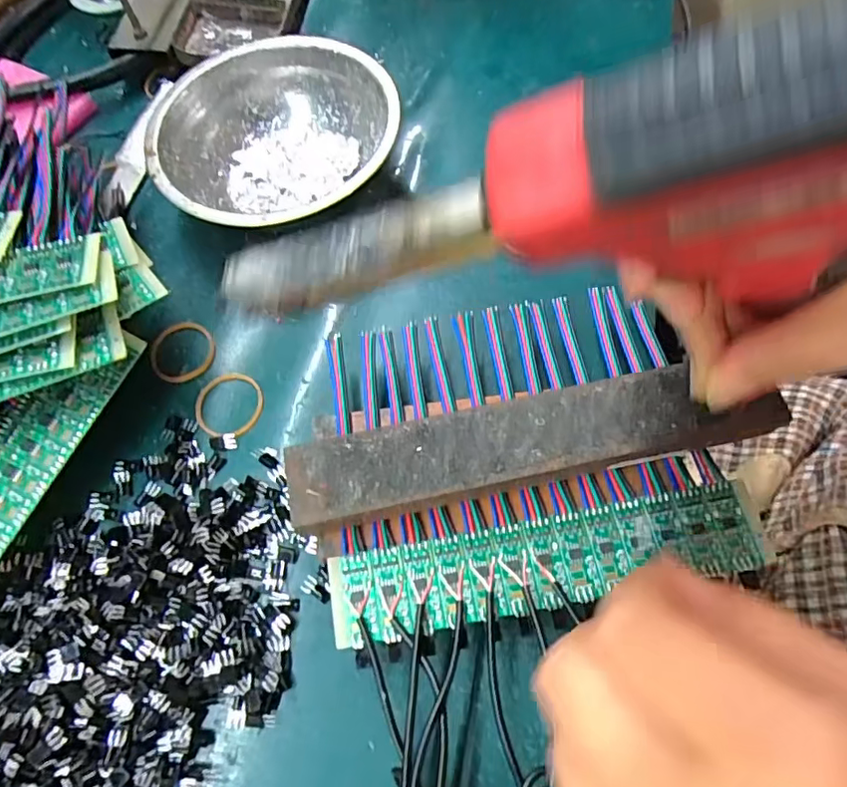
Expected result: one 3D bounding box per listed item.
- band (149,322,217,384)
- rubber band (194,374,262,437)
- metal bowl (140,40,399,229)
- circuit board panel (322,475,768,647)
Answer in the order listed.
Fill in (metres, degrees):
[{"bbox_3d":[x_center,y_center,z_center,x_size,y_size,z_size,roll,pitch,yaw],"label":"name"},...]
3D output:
[{"bbox_3d":[-0.119,-0.022,0.278,0.030,0.004,0.032,-7,65,-3],"label":"band"},{"bbox_3d":[-0.092,0.005,0.265,0.032,0.004,0.033,0,65,0],"label":"rubber band"},{"bbox_3d":[-0.077,-0.131,0.300,0.122,0.042,0.123,0,65,0],"label":"metal bowl"},{"bbox_3d":[0.047,0.063,0.213,0.162,0.004,0.032,-10,64,-1],"label":"circuit board panel"}]

